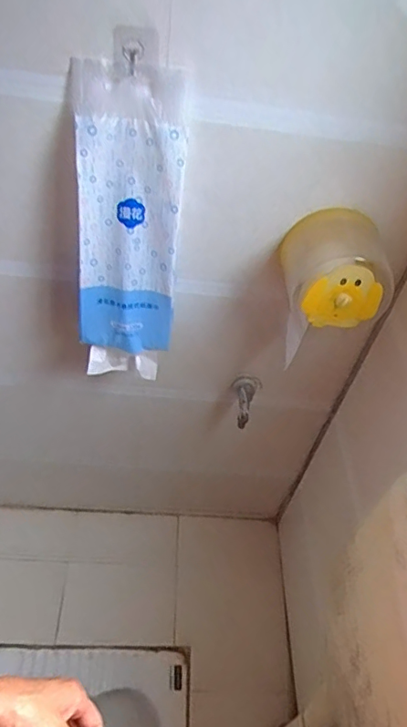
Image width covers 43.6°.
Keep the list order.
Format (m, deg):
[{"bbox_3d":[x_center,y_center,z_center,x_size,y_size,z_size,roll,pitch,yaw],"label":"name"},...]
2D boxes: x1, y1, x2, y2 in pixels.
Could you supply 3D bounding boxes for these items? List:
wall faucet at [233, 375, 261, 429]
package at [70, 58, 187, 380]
[{"bbox_3d":[0.088,0.070,1.078,0.059,0.088,0.097,13,49,5],"label":"wall faucet"},{"bbox_3d":[-0.115,-0.185,0.788,0.159,0.469,0.113,3,49,-3],"label":"package"}]

